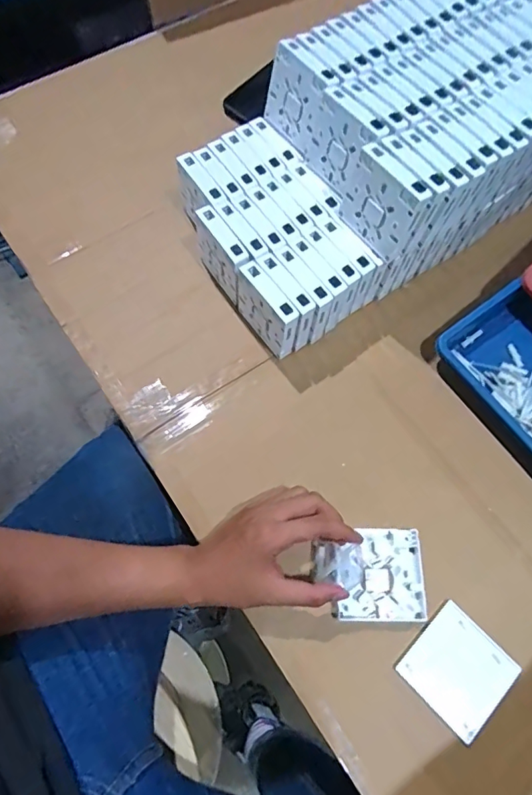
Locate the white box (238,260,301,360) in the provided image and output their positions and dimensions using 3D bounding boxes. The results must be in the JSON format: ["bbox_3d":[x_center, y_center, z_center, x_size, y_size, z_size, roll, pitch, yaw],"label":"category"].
[{"bbox_3d":[0.000,-0.097,0.556,0.026,0.082,0.086,-35,73,-14],"label":"white box"}]

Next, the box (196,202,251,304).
[{"bbox_3d":[-0.054,-0.169,0.584,0.025,0.090,0.092,-33,73,-13],"label":"box"}]

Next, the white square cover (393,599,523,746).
[{"bbox_3d":[0.182,0.257,0.461,0.087,0.007,0.088,-42,75,-16],"label":"white square cover"}]

